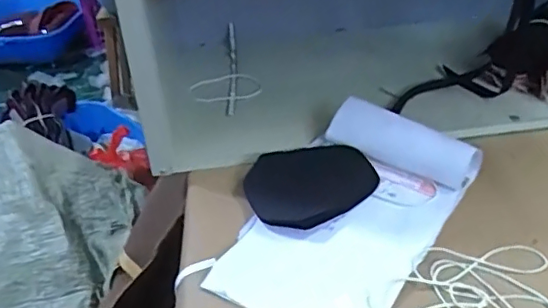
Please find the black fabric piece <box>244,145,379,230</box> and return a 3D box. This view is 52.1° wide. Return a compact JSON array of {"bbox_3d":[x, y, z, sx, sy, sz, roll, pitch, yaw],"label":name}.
[{"bbox_3d":[0.032,0.025,0.478,0.107,0.017,0.087,-7,34,-5],"label":"black fabric piece"}]

